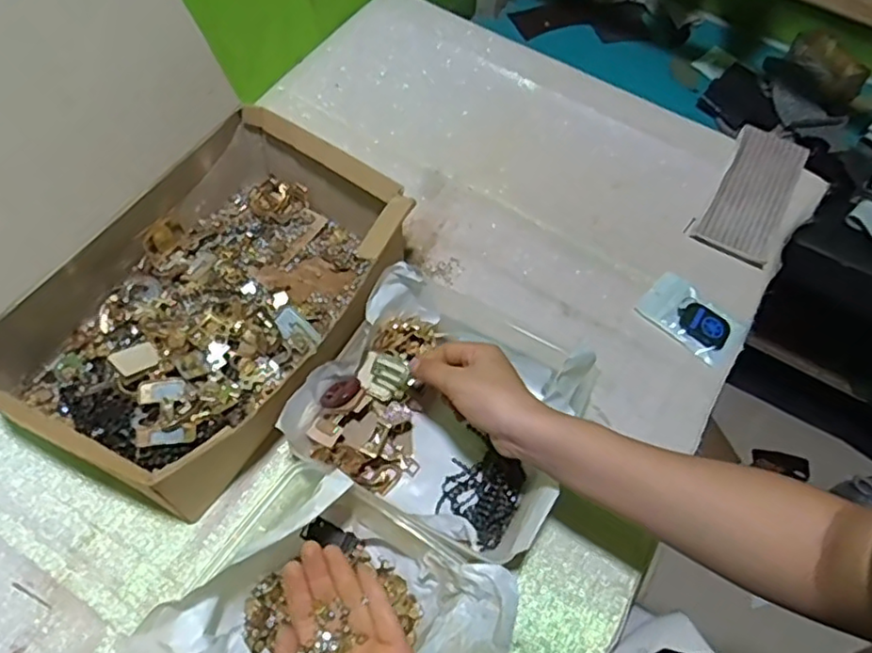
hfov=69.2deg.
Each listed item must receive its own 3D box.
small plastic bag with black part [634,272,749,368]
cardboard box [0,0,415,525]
[{"bbox_3d":[0.261,-0.010,0.646,0.098,0.011,0.060,42,66,17],"label":"small plastic bag with black part"},{"bbox_3d":[-0.213,-0.083,0.491,0.304,0.290,0.324,32,64,12],"label":"cardboard box"}]

